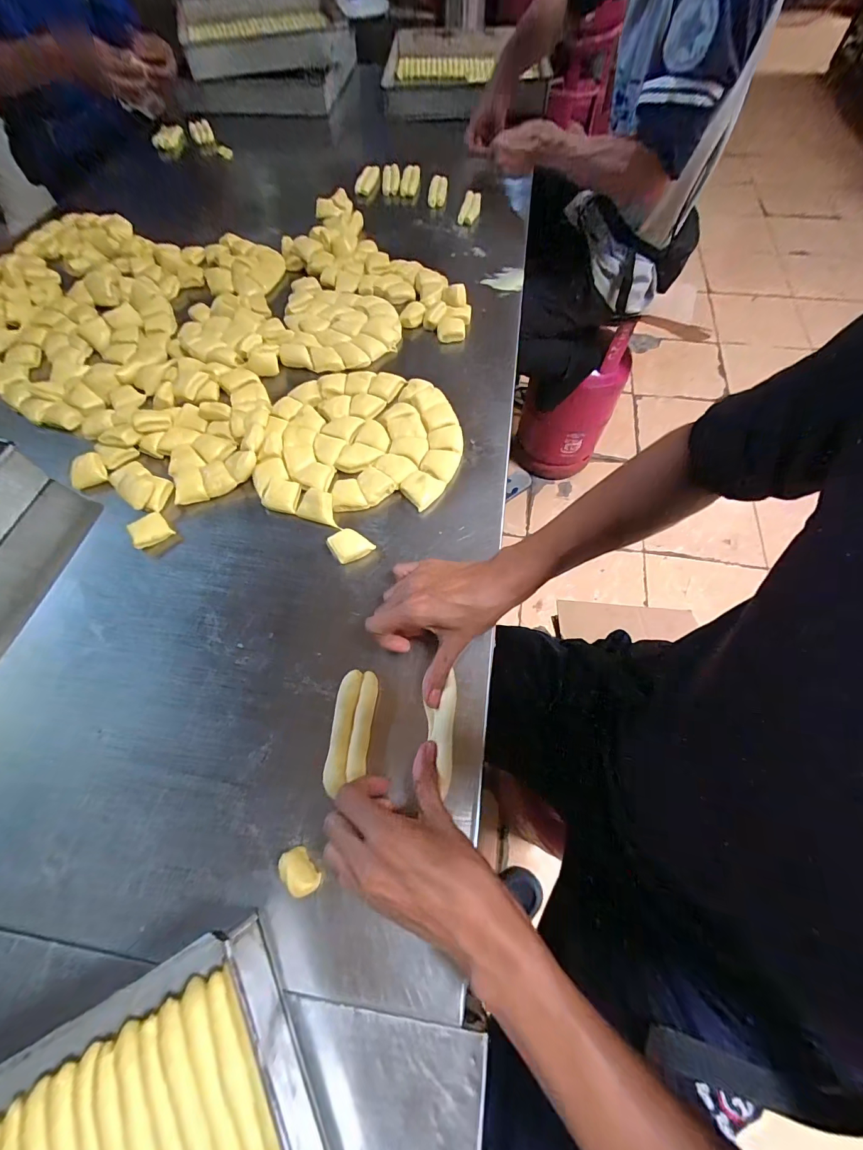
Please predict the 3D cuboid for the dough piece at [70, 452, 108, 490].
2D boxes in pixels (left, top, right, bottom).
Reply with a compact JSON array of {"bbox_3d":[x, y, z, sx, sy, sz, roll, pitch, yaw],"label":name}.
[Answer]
[{"bbox_3d":[-0.434,-0.128,0.514,0.043,0.022,0.045,-28,66,-12],"label":"dough piece"}]

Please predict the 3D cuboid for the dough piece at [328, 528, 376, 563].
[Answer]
[{"bbox_3d":[-0.090,-0.032,0.456,0.040,0.019,0.039,-34,68,-15],"label":"dough piece"}]

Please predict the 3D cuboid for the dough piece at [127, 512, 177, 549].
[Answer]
[{"bbox_3d":[-0.327,-0.051,0.472,0.041,0.015,0.040,-38,68,-16],"label":"dough piece"}]

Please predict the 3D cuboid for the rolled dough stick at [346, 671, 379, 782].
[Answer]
[{"bbox_3d":[-0.061,0.131,0.366,0.017,0.013,0.088,4,64,4],"label":"rolled dough stick"}]

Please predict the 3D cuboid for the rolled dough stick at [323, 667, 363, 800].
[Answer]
[{"bbox_3d":[-0.078,0.137,0.365,0.020,0.018,0.101,3,64,4],"label":"rolled dough stick"}]

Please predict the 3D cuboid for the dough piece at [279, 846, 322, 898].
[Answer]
[{"bbox_3d":[-0.103,0.232,0.318,0.021,0.019,0.034,-41,69,-17],"label":"dough piece"}]

